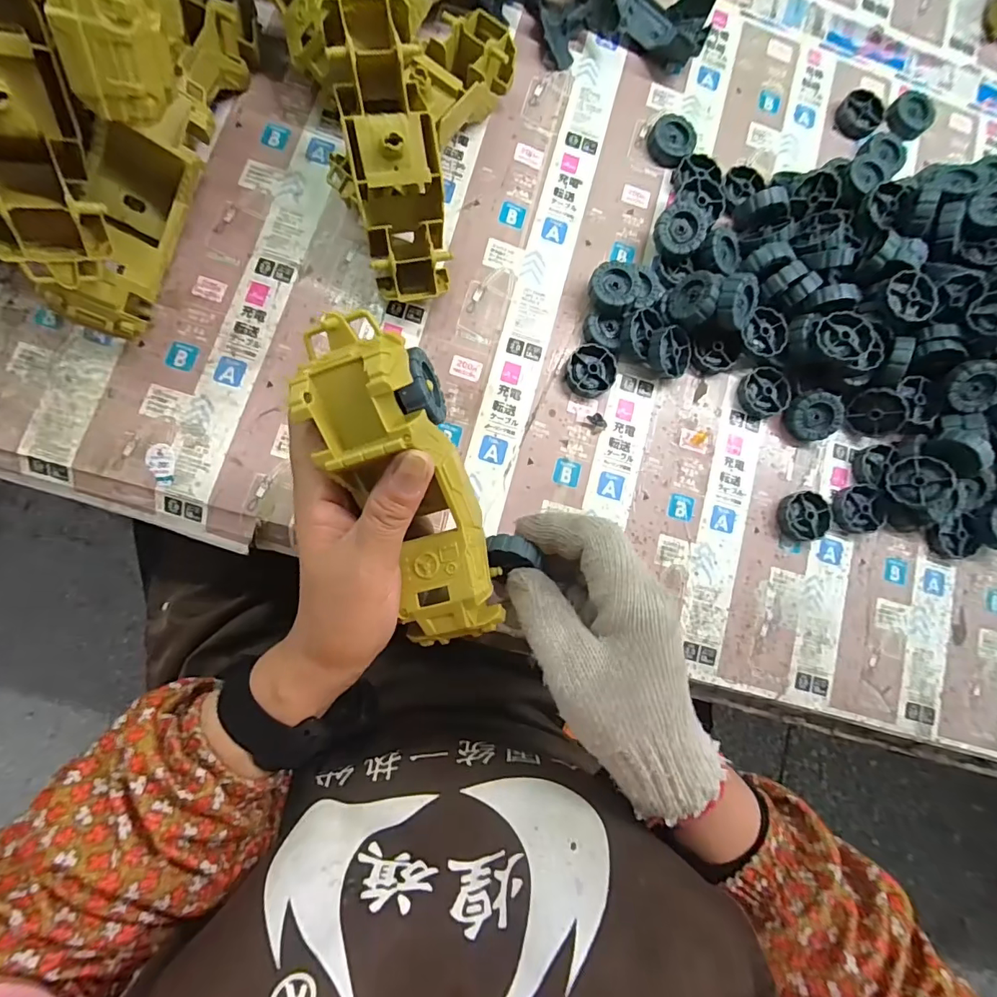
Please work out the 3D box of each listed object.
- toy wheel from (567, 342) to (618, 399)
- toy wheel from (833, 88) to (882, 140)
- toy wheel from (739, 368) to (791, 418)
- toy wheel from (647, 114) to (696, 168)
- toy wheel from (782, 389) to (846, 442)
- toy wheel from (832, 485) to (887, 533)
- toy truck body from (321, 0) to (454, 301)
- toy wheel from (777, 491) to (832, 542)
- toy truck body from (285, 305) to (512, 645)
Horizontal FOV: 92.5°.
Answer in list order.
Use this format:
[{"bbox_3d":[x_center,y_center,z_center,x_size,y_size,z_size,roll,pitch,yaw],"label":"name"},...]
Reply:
[{"bbox_3d":[0.073,-0.100,0.374,0.039,0.012,0.040,1,84,-6],"label":"toy wheel"},{"bbox_3d":[0.329,-0.350,0.435,0.039,0.012,0.037,1,84,-6],"label":"toy wheel"},{"bbox_3d":[0.220,-0.088,0.394,0.042,0.013,0.039,1,84,-6],"label":"toy wheel"},{"bbox_3d":[0.149,-0.307,0.408,0.038,0.014,0.037,1,84,-6],"label":"toy wheel"},{"bbox_3d":[0.256,-0.067,0.387,0.041,0.014,0.040,2,102,11],"label":"toy wheel"},{"bbox_3d":[0.290,0.009,0.386,0.039,0.013,0.037,1,84,-6],"label":"toy wheel"},{"bbox_3d":[-0.070,-0.229,0.321,0.056,0.056,0.173,-11,111,-6],"label":"toy truck body"},{"bbox_3d":[0.245,0.014,0.382,0.039,0.012,0.039,1,84,-6],"label":"toy wheel"},{"bbox_3d":[-0.042,-0.003,0.237,0.060,0.048,0.170,-25,110,-8],"label":"toy truck body"}]

